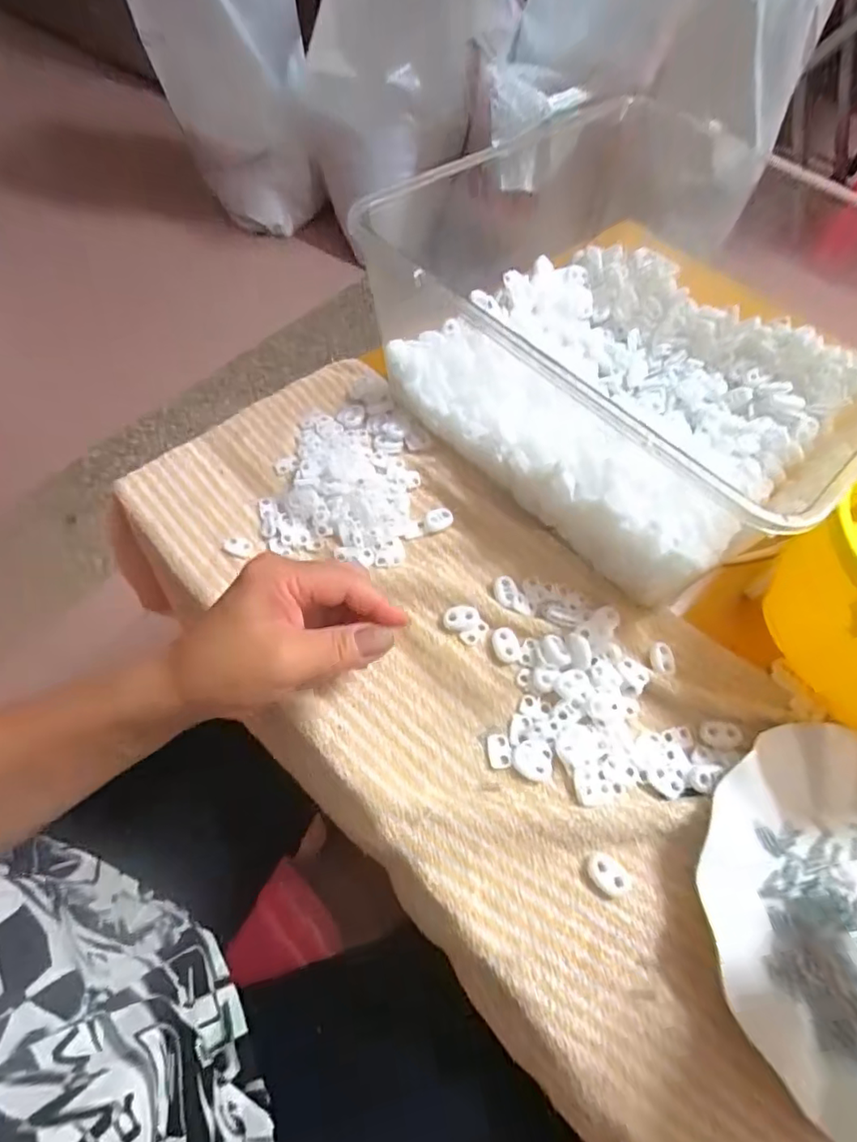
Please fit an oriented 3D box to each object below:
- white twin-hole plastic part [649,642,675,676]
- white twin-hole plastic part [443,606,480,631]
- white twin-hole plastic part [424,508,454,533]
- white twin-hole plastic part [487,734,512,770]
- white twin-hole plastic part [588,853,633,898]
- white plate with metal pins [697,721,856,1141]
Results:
[{"bbox_3d":[0.145,0.054,0.344,0.014,0.004,0.021,4,63,-4],"label":"white twin-hole plastic part"},{"bbox_3d":[0.021,0.029,0.351,0.023,0.008,0.015,0,63,-5],"label":"white twin-hole plastic part"},{"bbox_3d":[0.007,-0.036,0.390,0.022,0.005,0.015,-25,68,-17],"label":"white twin-hole plastic part"},{"bbox_3d":[0.040,0.102,0.314,0.012,0.004,0.019,-3,64,-7],"label":"white twin-hole plastic part"},{"bbox_3d":[0.093,0.157,0.286,0.024,0.004,0.015,34,65,12],"label":"white twin-hole plastic part"},{"bbox_3d":[0.210,0.167,0.278,0.158,0.030,0.183,23,63,6],"label":"white plate with metal pins"}]

